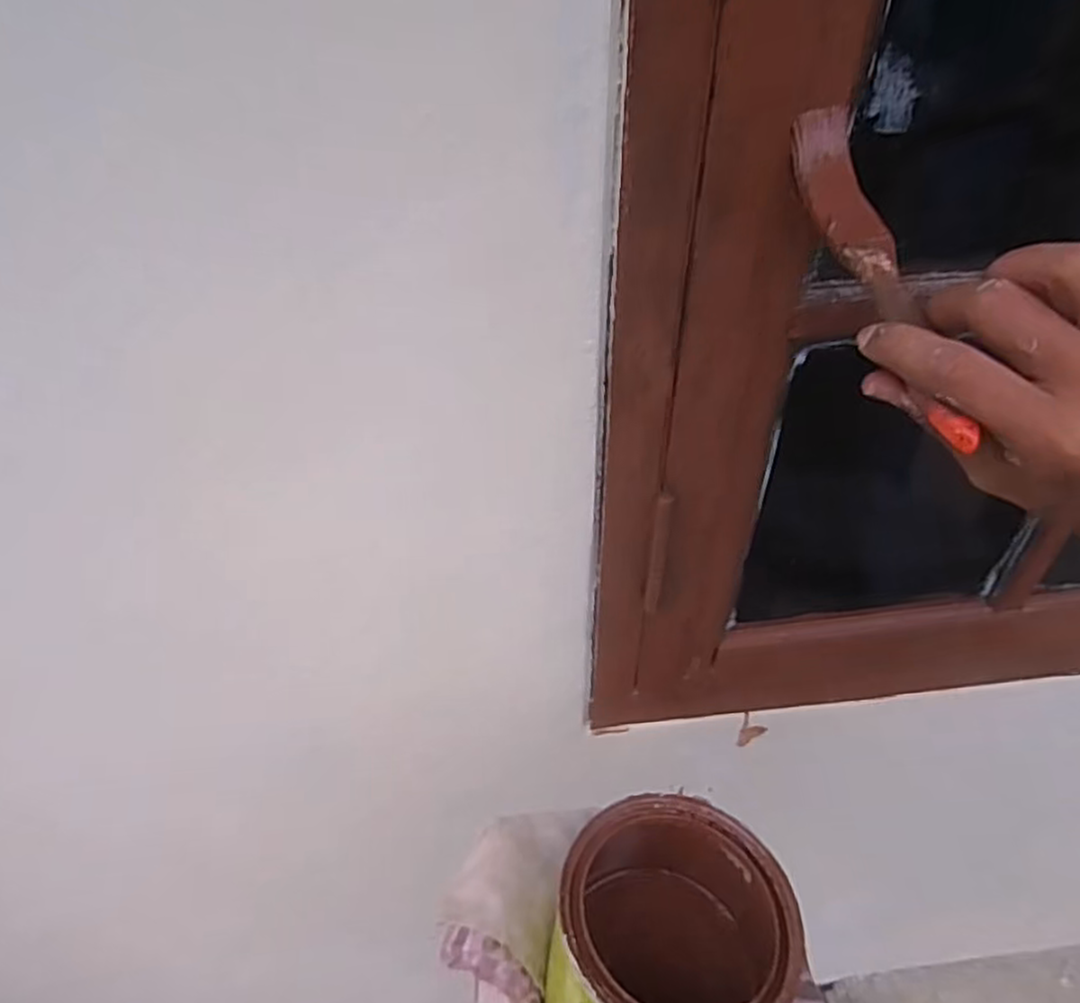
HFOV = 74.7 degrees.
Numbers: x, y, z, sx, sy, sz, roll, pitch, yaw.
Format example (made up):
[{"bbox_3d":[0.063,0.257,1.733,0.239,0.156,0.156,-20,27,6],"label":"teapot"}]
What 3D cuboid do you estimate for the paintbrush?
[{"bbox_3d":[0.137,-0.093,0.282,0.027,0.023,0.169,-5,62,-5],"label":"paintbrush"}]

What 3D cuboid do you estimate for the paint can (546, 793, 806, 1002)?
[{"bbox_3d":[0.058,0.216,0.339,0.098,0.115,0.116,10,45,10],"label":"paint can"}]

